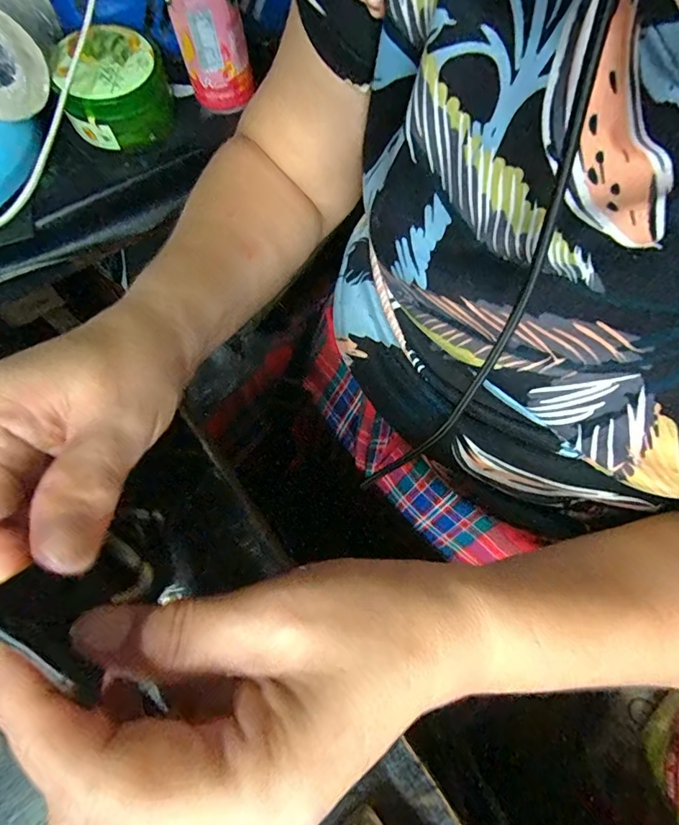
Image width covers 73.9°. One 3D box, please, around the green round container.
[{"bbox_3d":[-0.222,-0.314,0.440,0.096,0.066,0.090,0,66,0],"label":"green round container"}]

